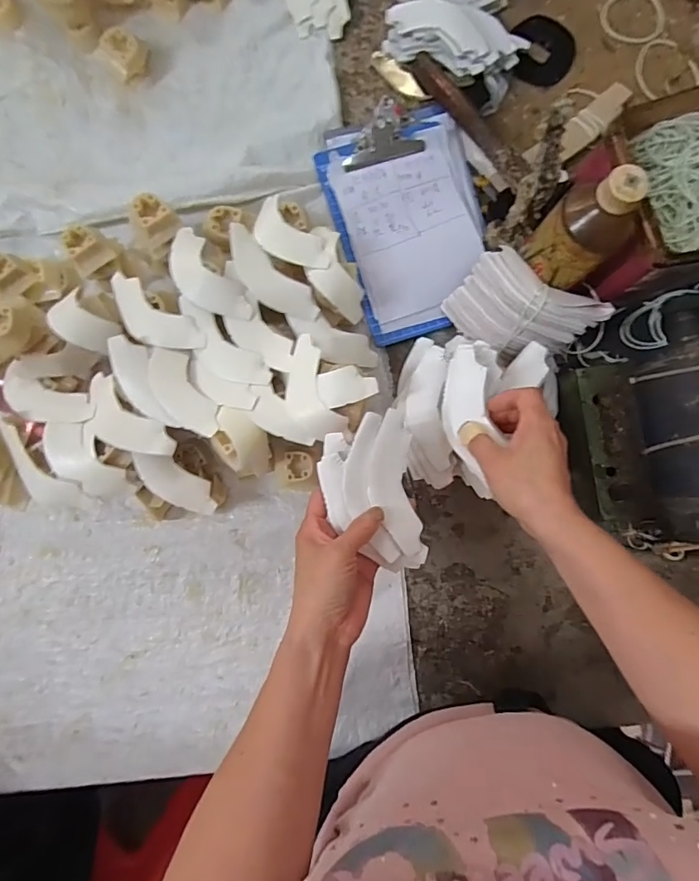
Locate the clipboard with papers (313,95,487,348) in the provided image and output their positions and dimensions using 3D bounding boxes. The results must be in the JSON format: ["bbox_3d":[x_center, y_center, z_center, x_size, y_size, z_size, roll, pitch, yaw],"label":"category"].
[{"bbox_3d":[0.067,-0.245,0.527,0.162,0.023,0.252,-17,85,-2],"label":"clipboard with papers"}]

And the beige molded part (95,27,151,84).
[{"bbox_3d":[-0.250,-0.430,0.536,0.048,0.045,0.049,43,86,3],"label":"beige molded part"}]

